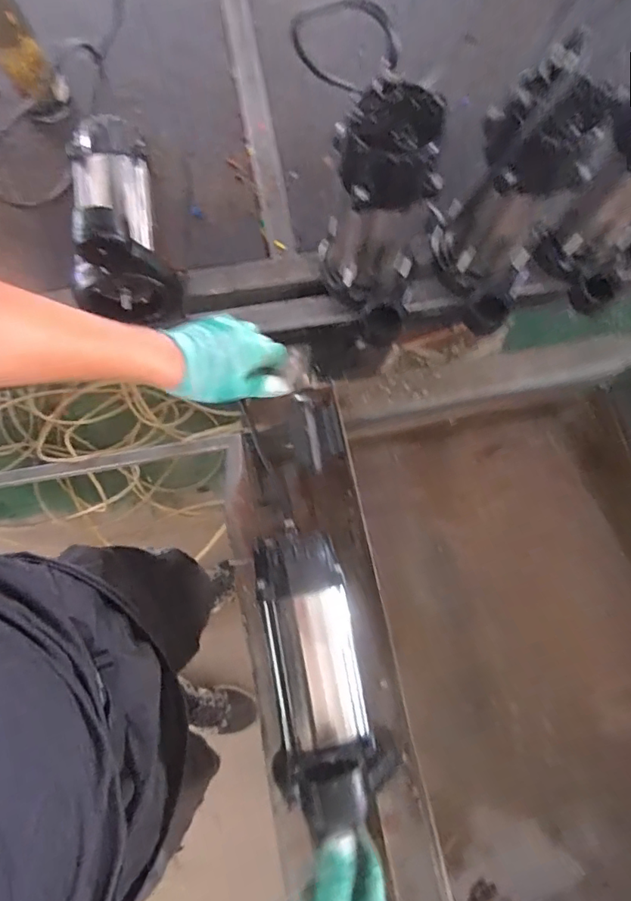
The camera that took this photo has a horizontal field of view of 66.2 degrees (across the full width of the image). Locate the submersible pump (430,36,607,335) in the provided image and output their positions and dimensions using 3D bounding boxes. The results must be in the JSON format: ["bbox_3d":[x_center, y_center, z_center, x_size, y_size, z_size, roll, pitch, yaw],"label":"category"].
[{"bbox_3d":[0.207,-0.252,0.526,0.114,0.256,0.129,15,76,2],"label":"submersible pump"}]

